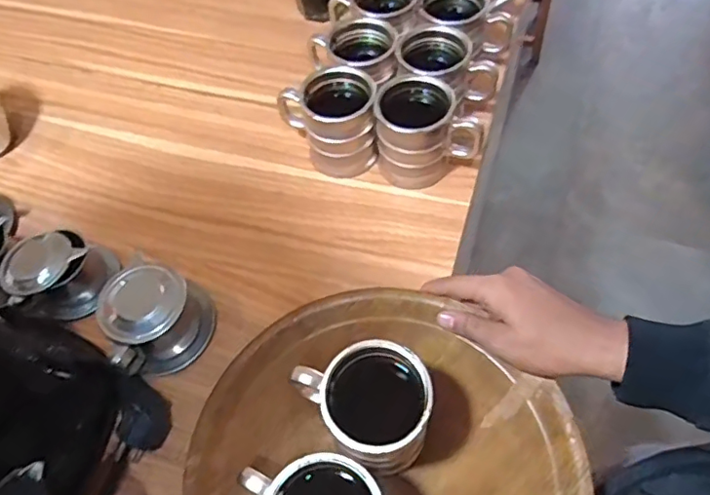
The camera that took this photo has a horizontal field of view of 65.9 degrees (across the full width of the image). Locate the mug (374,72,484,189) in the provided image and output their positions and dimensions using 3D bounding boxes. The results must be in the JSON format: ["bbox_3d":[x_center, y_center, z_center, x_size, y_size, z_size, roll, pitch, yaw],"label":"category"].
[{"bbox_3d":[0.070,-0.116,0.550,0.099,0.088,0.073,-3,58,2],"label":"mug"}]

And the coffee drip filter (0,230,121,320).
[{"bbox_3d":[-0.276,0.022,0.511,0.078,0.054,0.076,-2,58,3],"label":"coffee drip filter"}]

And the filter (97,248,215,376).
[{"bbox_3d":[-0.169,0.062,0.471,0.088,0.069,0.069,-27,60,-12],"label":"filter"}]

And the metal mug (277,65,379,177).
[{"bbox_3d":[-0.026,-0.125,0.565,0.095,0.091,0.076,-11,58,-2],"label":"metal mug"}]

